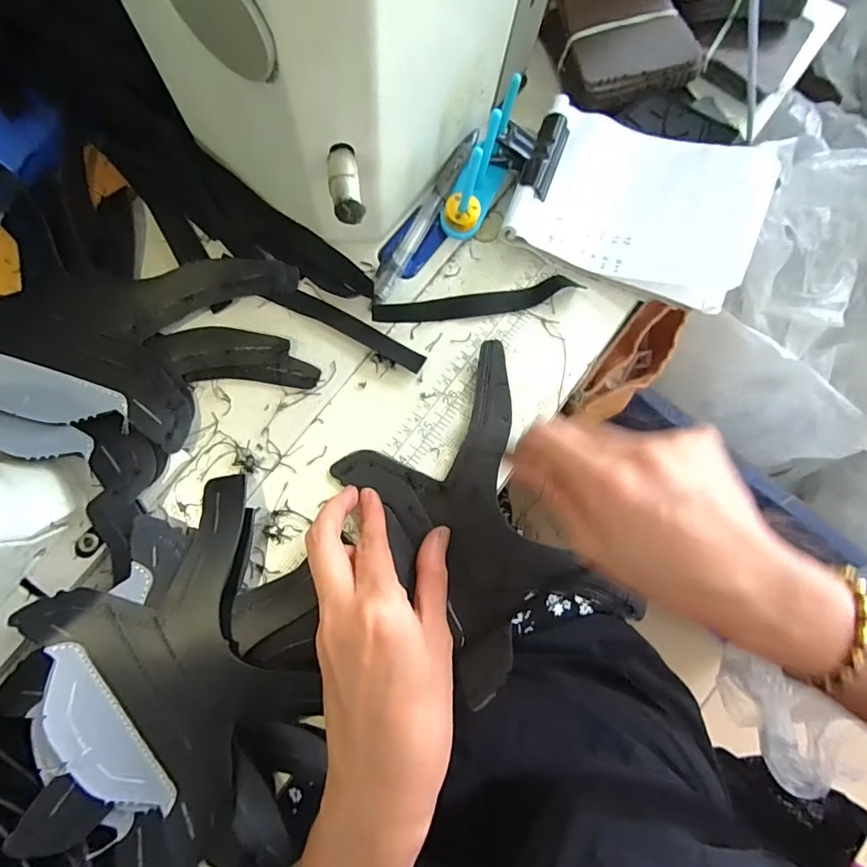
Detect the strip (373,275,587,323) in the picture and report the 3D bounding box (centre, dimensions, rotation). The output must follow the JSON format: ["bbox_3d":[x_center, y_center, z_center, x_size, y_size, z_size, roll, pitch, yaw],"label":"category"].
[{"bbox_3d":[0.026,-0.083,0.299,0.127,0.013,0.015,-9,77,-1],"label":"strip"}]

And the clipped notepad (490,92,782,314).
[{"bbox_3d":[0.121,-0.150,0.297,0.154,0.027,0.102,21,78,6],"label":"clipped notepad"}]

